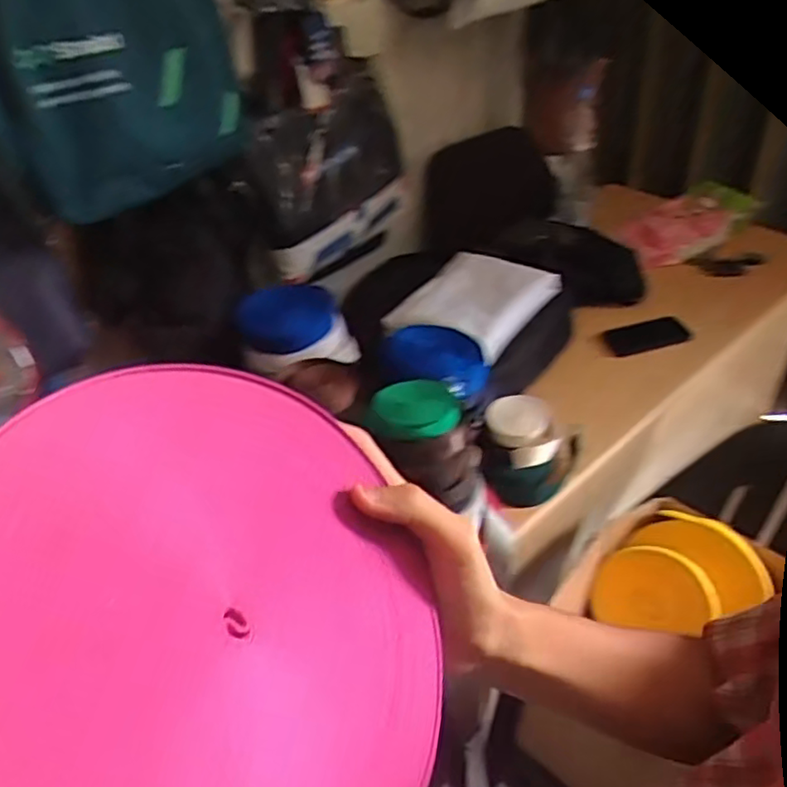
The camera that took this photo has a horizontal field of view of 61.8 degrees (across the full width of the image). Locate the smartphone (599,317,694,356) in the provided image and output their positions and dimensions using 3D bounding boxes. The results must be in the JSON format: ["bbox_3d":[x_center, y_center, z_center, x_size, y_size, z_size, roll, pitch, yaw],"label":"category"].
[{"bbox_3d":[0.492,-0.111,1.278,0.163,0.017,0.074,-14,41,-7],"label":"smartphone"}]

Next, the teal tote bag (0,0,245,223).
[{"bbox_3d":[-0.398,-0.482,0.883,0.331,0.426,0.183,-14,41,-8],"label":"teal tote bag"}]

